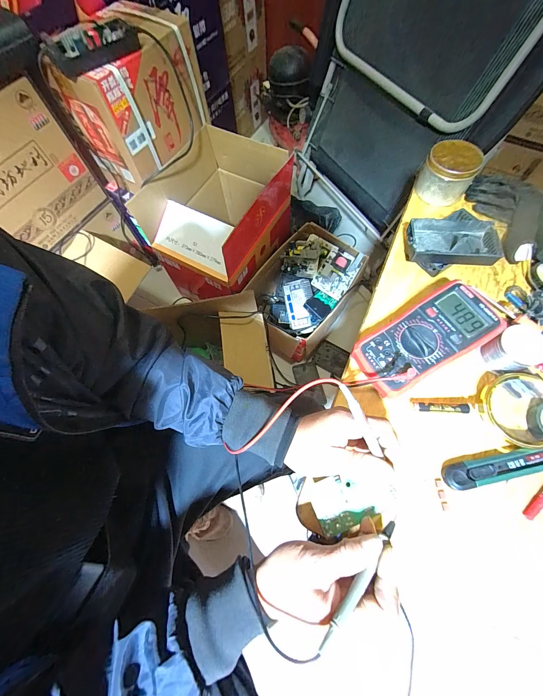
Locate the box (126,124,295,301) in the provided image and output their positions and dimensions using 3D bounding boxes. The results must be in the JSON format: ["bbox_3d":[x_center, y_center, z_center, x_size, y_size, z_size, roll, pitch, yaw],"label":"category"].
[{"bbox_3d":[-0.148,-0.388,0.878,0.291,0.325,0.376,27,69,14],"label":"box"}]

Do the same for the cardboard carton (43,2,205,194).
[{"bbox_3d":[-0.346,-0.638,0.724,0.198,0.278,0.306,30,70,15],"label":"cardboard carton"}]

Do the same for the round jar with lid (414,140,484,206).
[{"bbox_3d":[0.306,-0.302,0.482,0.082,0.075,0.072,38,72,17],"label":"round jar with lid"}]

